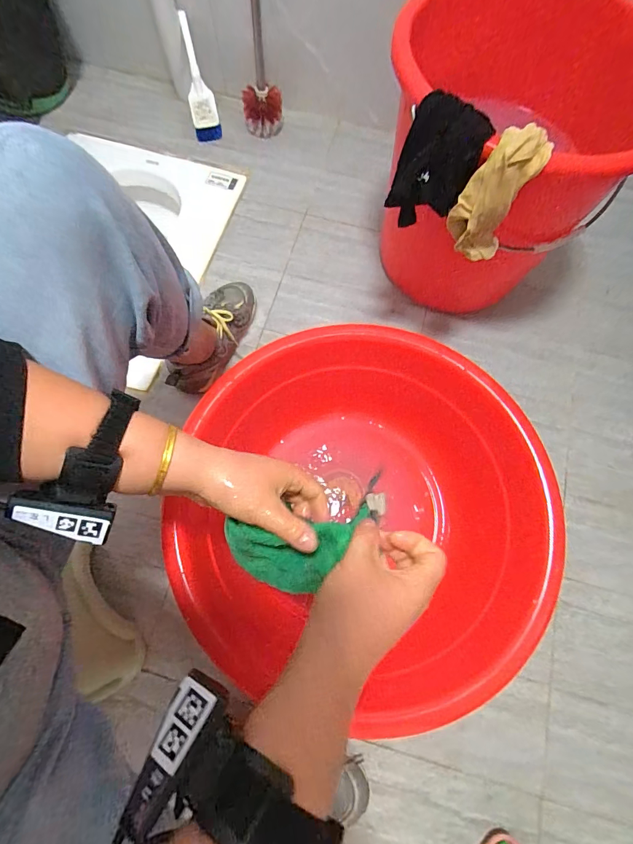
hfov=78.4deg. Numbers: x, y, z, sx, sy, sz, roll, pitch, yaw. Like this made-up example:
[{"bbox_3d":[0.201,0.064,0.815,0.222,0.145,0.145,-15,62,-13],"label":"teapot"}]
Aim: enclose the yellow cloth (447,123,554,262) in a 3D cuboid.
[{"bbox_3d":[0.211,-0.269,0.470,0.070,0.136,0.064,27,73,7],"label":"yellow cloth"}]

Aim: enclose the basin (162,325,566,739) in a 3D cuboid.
[{"bbox_3d":[0.058,0.118,0.573,0.452,0.224,0.426,1,72,-2],"label":"basin"}]

